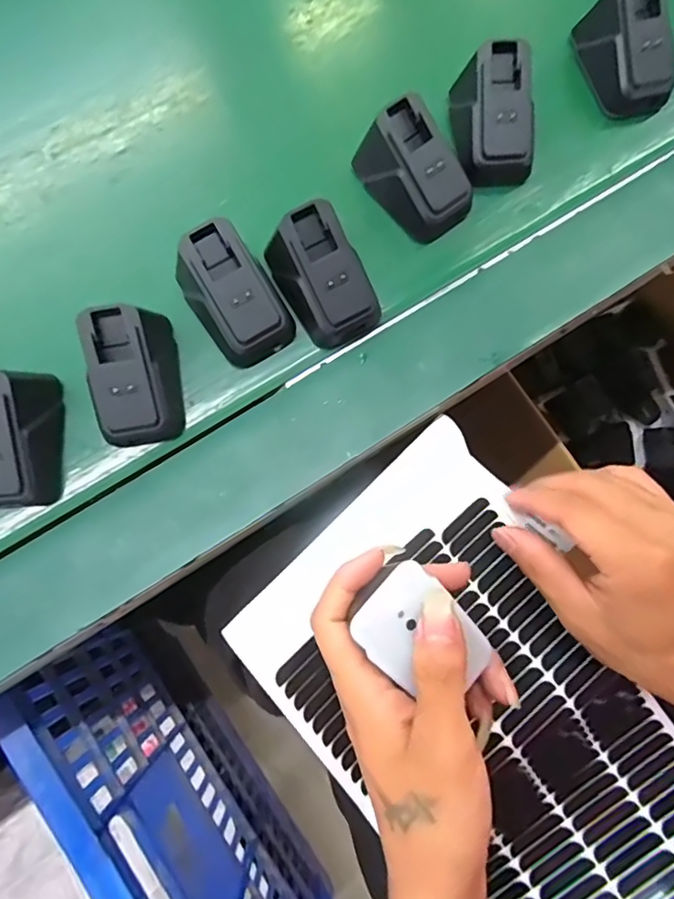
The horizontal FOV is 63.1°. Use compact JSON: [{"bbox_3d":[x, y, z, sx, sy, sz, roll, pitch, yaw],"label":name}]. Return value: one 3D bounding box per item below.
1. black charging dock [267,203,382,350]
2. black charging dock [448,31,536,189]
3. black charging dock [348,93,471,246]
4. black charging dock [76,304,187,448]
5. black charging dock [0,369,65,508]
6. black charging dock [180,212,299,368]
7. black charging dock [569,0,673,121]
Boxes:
[{"bbox_3d":[-0.008,-0.090,0.291,0.042,0.042,0.064,-34,81,-8],"label":"black charging dock"},{"bbox_3d":[0.091,-0.187,0.308,0.043,0.039,0.065,-9,79,-3],"label":"black charging dock"},{"bbox_3d":[0.044,-0.153,0.303,0.036,0.038,0.068,-40,82,-9],"label":"black charging dock"},{"bbox_3d":[-0.100,-0.039,0.278,0.042,0.040,0.067,-6,78,-2],"label":"black charging dock"},{"bbox_3d":[-0.161,-0.007,0.268,0.036,0.043,0.066,0,78,-1],"label":"black charging dock"},{"bbox_3d":[-0.055,-0.080,0.285,0.042,0.037,0.062,-36,81,-8],"label":"black charging dock"},{"bbox_3d":[0.174,-0.239,0.326,0.037,0.041,0.067,-17,79,-5],"label":"black charging dock"}]

